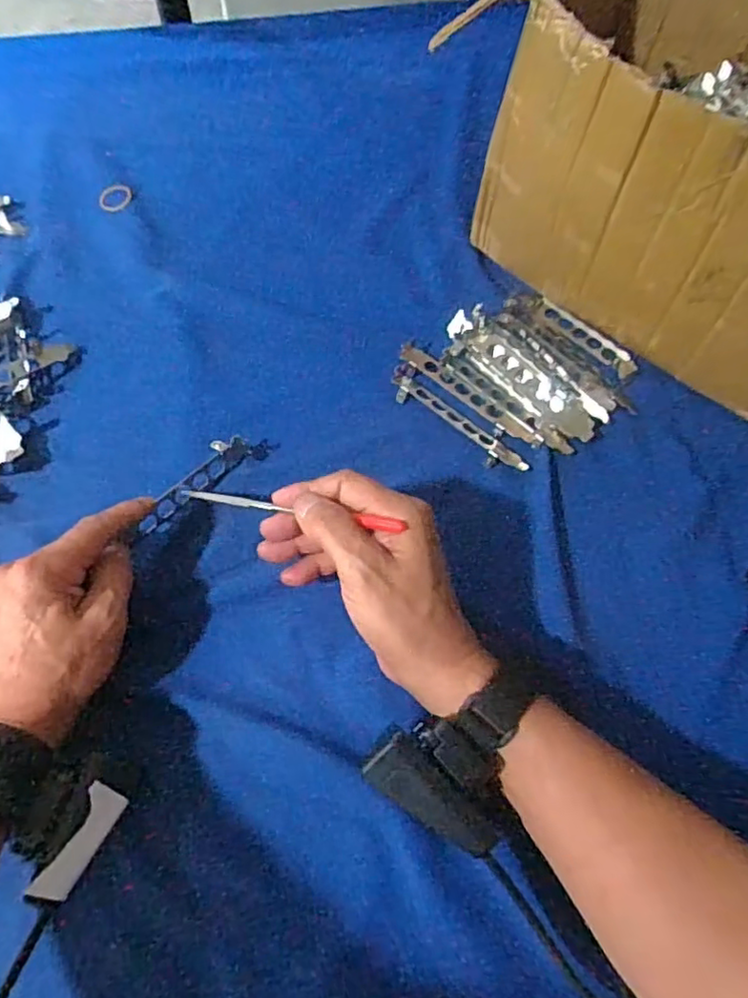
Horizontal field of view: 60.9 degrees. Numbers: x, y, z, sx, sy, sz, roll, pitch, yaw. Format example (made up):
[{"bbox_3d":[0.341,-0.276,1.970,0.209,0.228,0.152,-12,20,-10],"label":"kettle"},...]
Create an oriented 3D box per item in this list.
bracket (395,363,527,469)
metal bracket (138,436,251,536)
[{"bbox_3d":[0.060,-0.058,0.468,0.122,0.009,0.030,39,66,17],"label":"bracket"},{"bbox_3d":[-0.124,-0.010,0.434,0.018,0.017,0.094,38,65,15],"label":"metal bracket"}]

